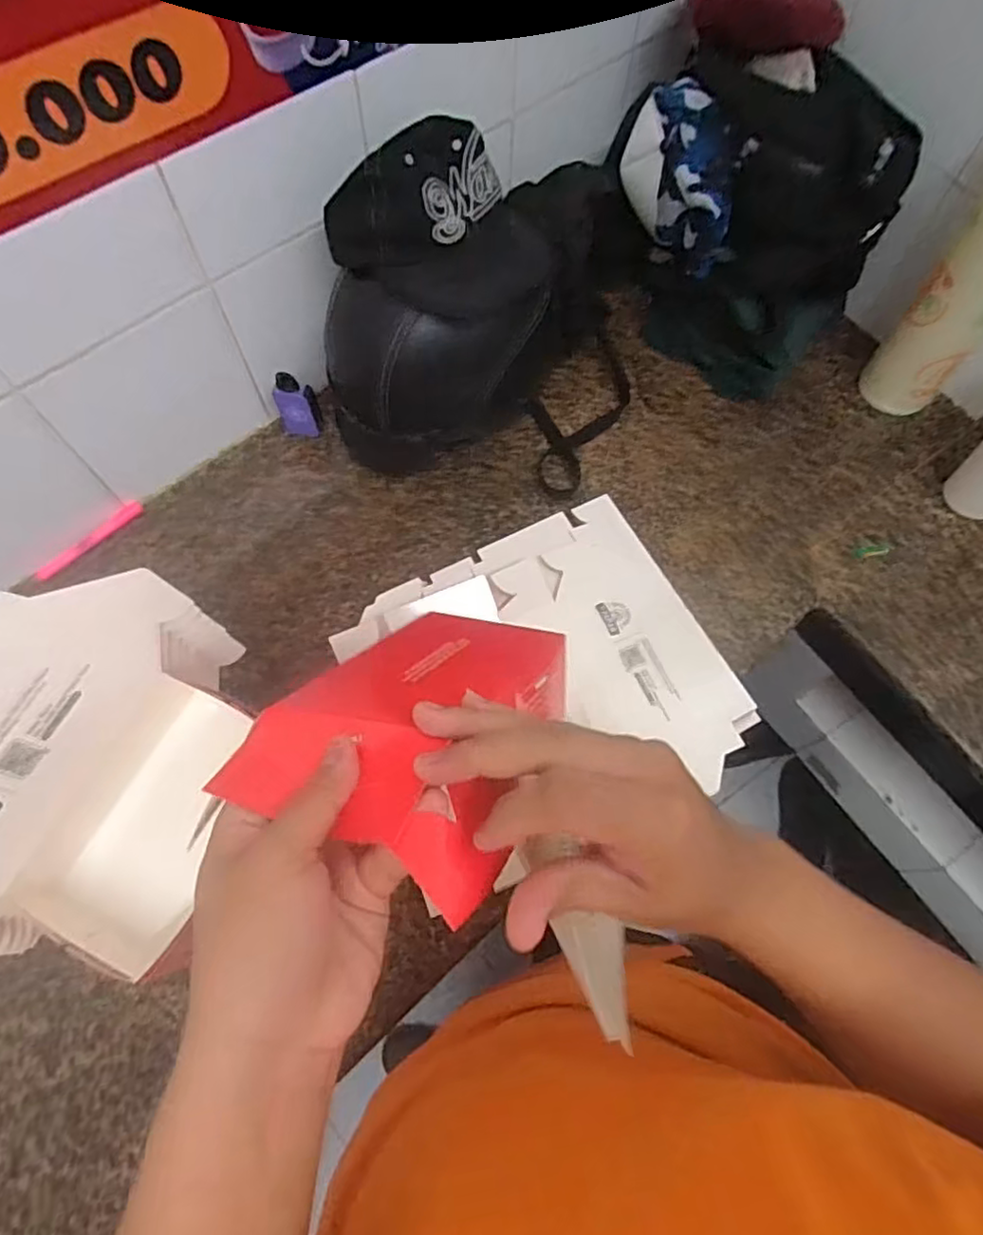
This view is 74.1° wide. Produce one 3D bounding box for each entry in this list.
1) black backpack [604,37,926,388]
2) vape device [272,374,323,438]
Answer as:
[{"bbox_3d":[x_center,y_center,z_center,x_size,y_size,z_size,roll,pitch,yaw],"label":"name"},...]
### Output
[{"bbox_3d":[0.292,-0.468,0.770,0.183,0.251,0.303,-40,74,-15],"label":"black backpack"},{"bbox_3d":[-0.233,-0.253,0.774,0.048,0.080,0.029,2,68,0],"label":"vape device"}]

